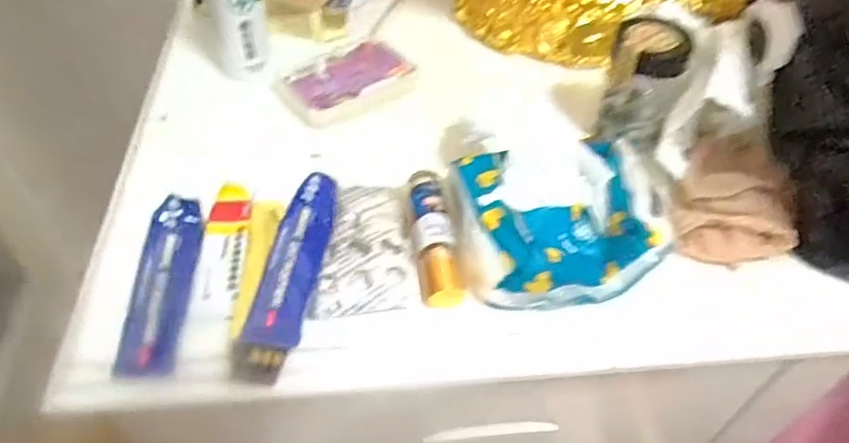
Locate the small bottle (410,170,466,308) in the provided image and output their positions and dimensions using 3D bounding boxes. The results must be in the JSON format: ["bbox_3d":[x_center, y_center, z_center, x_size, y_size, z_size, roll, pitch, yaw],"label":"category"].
[{"bbox_3d":[0.004,0.006,0.331,0.021,0.015,0.087,-5,49,-7],"label":"small bottle"}]

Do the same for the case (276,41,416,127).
[{"bbox_3d":[-0.051,-0.098,0.423,0.087,0.014,0.061,-28,55,-24],"label":"case"}]

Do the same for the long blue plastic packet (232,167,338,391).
[{"bbox_3d":[-0.066,0.022,0.311,0.026,0.020,0.113,9,49,6],"label":"long blue plastic packet"}]

